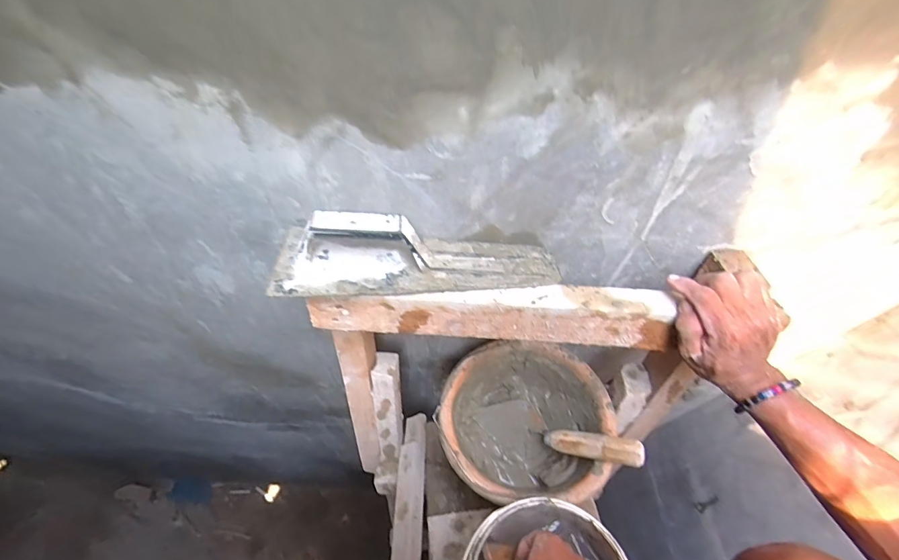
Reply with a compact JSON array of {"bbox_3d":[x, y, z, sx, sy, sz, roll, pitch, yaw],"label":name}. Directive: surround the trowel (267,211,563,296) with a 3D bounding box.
[{"bbox_3d":[-0.030,-0.026,0.425,0.294,0.069,0.078,-4,58,-5],"label":"trowel"}]

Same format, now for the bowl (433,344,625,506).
[{"bbox_3d":[0.113,0.229,0.655,0.247,0.120,0.218,0,58,-2],"label":"bowl"}]

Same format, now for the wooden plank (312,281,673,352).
[{"bbox_3d":[0.045,0.033,0.438,0.372,0.066,0.045,1,58,1],"label":"wooden plank"}]

